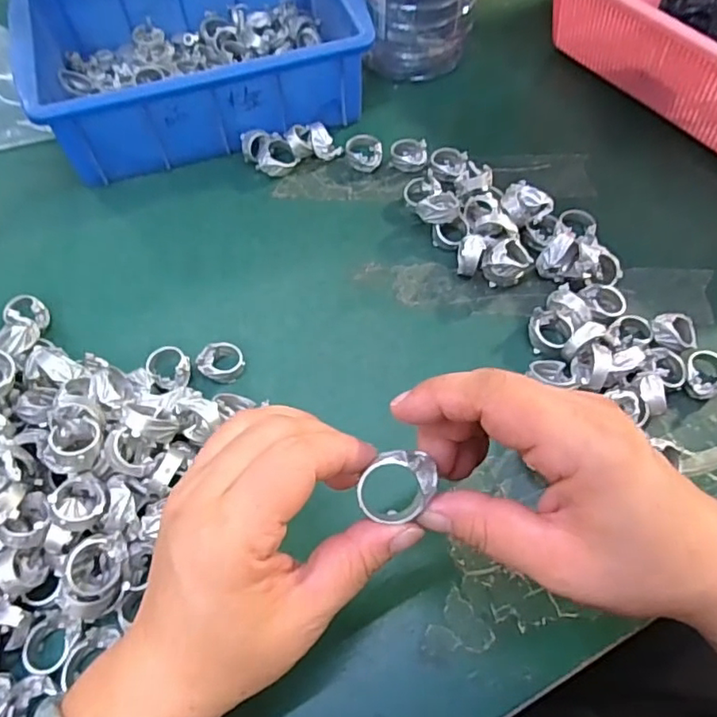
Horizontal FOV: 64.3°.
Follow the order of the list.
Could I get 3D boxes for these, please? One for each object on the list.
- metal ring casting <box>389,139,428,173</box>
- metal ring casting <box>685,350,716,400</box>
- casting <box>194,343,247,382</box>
[{"bbox_3d":[0.038,-0.152,0.425,0.027,0.016,0.020,9,61,7],"label":"metal ring casting"},{"bbox_3d":[0.200,0.010,0.331,0.027,0.014,0.023,-39,66,-19],"label":"metal ring casting"},{"bbox_3d":[-0.083,0.002,0.344,0.026,0.012,0.023,-31,64,-15],"label":"casting"}]

